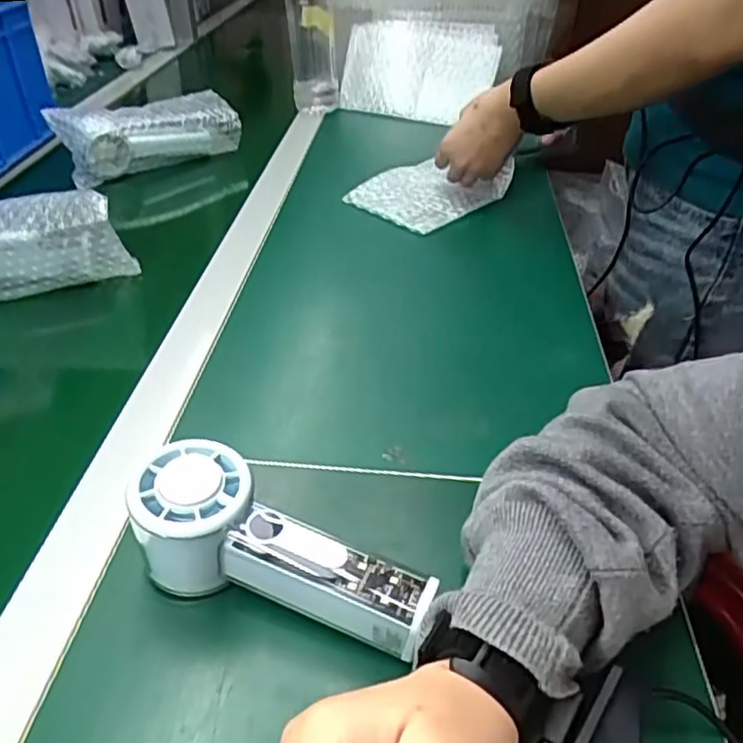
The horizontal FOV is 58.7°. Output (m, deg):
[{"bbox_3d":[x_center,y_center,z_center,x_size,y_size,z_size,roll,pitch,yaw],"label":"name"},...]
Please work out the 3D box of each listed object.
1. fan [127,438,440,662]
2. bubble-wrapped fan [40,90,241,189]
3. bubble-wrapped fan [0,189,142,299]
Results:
[{"bbox_3d":[-0.042,0.087,0.323,0.146,0.062,0.053,12,42,13],"label":"fan"},{"bbox_3d":[-0.278,-0.300,0.829,0.209,0.068,0.070,-22,45,-24],"label":"bubble-wrapped fan"},{"bbox_3d":[-0.317,-0.106,0.554,0.204,0.078,0.047,-6,41,-8],"label":"bubble-wrapped fan"}]

